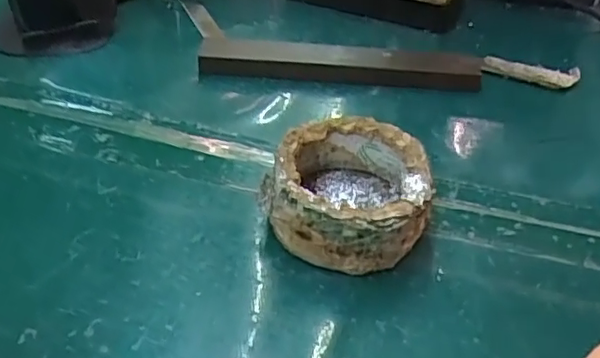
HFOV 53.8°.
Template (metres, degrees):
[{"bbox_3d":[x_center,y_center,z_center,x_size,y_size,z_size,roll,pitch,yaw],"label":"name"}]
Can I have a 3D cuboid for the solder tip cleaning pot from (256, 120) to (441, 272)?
[{"bbox_3d":[0.027,0.006,0.320,0.081,0.042,0.081,3,40,-2],"label":"solder tip cleaning pot"}]

